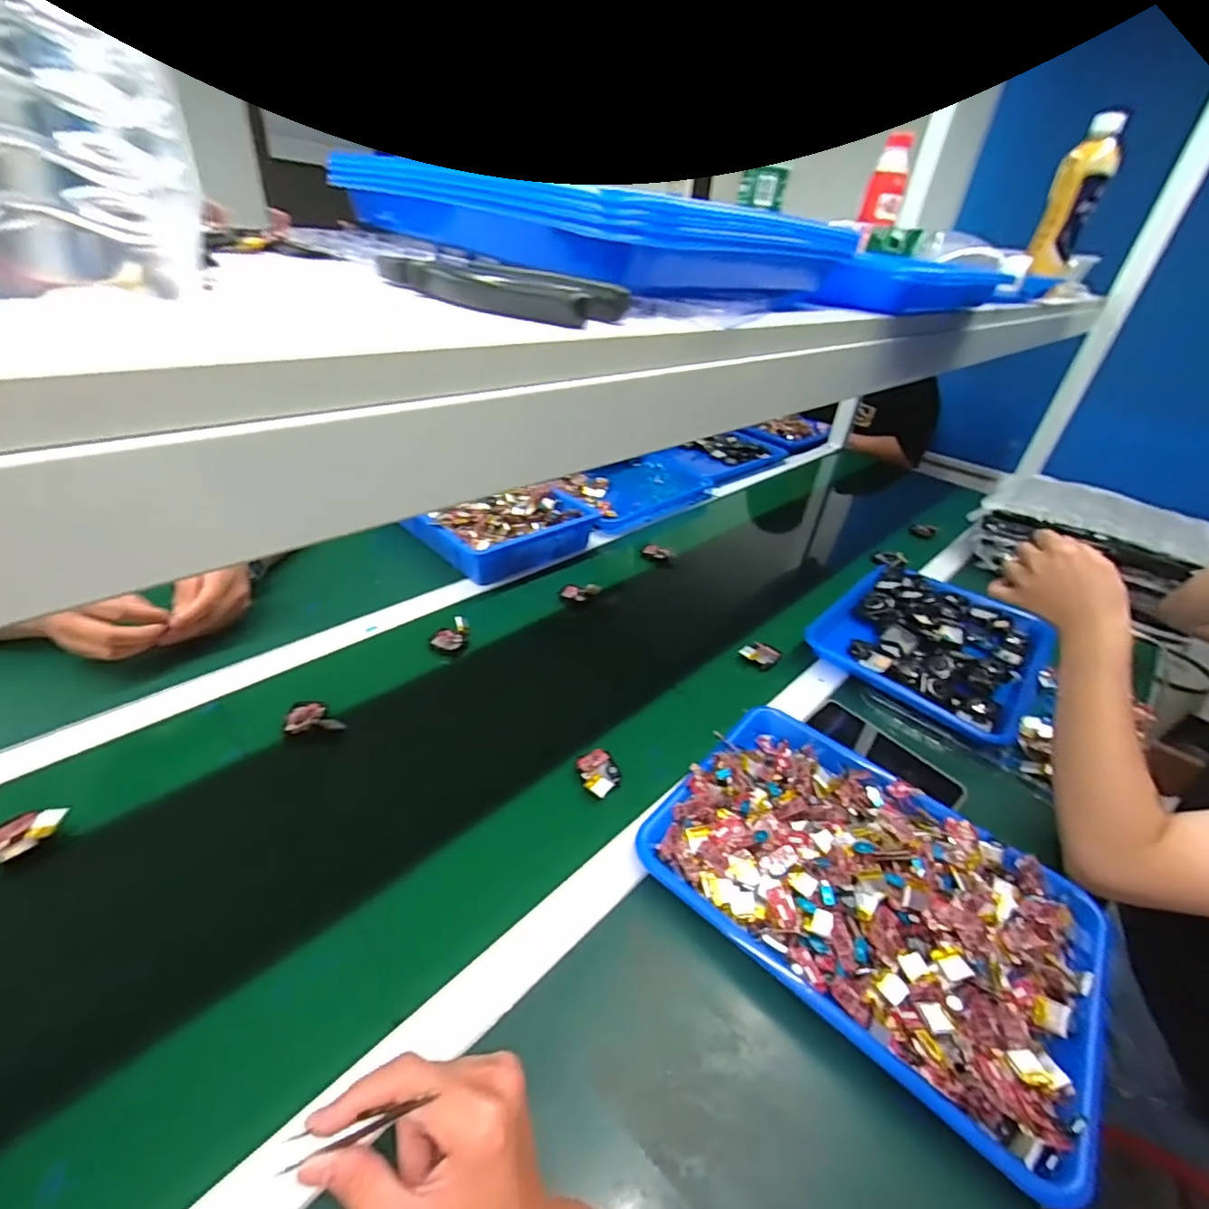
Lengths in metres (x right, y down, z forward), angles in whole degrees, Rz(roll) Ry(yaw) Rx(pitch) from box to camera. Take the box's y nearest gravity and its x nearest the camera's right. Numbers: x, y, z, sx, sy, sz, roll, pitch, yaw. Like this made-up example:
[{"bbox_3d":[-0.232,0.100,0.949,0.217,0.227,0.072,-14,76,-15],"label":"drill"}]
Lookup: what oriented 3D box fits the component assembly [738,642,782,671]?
[{"bbox_3d":[0.204,0.066,0.734,0.044,0.014,0.034,29,38,30],"label":"component assembly"}]

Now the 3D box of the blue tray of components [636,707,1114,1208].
[{"bbox_3d":[0.218,0.235,0.469,0.332,0.049,0.238,30,38,31],"label":"blue tray of components"}]

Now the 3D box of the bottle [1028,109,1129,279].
[{"bbox_3d":[0.667,-0.577,0.794,0.063,0.183,0.050,23,35,23],"label":"bottle"}]

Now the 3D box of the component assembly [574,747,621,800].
[{"bbox_3d":[-0.005,0.167,0.555,0.040,0.013,0.055,-6,35,-21],"label":"component assembly"}]

